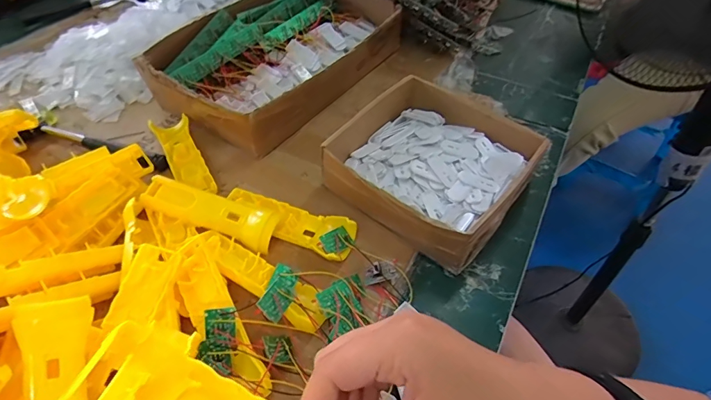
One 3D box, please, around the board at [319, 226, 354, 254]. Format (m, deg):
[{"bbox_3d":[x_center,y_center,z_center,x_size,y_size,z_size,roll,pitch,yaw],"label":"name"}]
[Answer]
[{"bbox_3d":[-0.021,0.045,0.470,0.034,0.004,0.024,-26,72,-32],"label":"board"}]

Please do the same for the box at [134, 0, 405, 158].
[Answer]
[{"bbox_3d":[-0.117,-0.232,0.660,0.250,0.075,0.358,27,56,22],"label":"box"}]

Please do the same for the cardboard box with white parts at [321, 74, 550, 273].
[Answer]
[{"bbox_3d":[0.087,-0.044,0.521,0.220,0.075,0.203,31,57,24],"label":"cardboard box with white parts"}]

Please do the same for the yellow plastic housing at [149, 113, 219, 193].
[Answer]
[{"bbox_3d":[-0.229,-0.061,0.563,0.045,0.018,0.153,-26,54,-19],"label":"yellow plastic housing"}]

